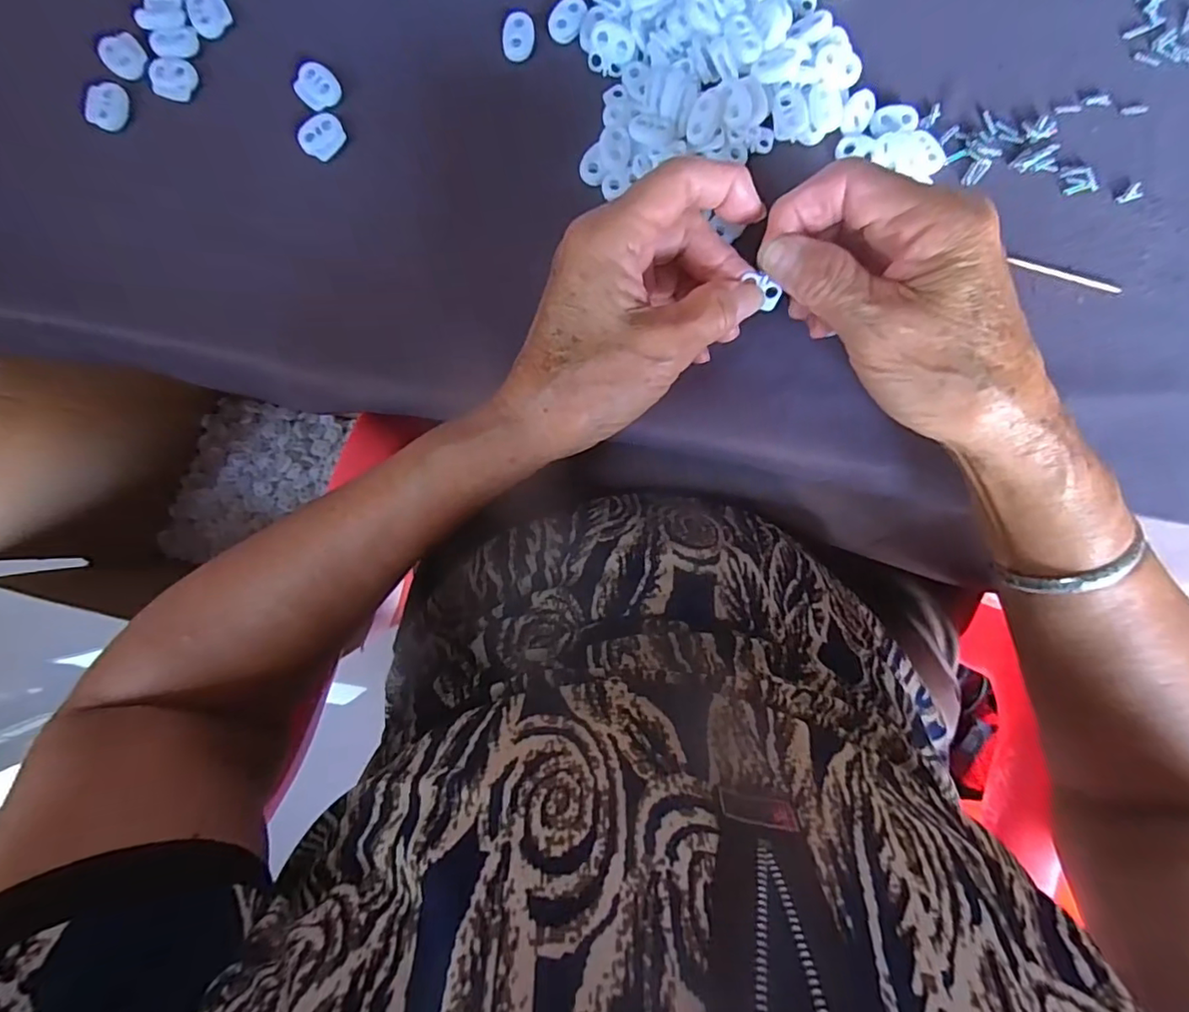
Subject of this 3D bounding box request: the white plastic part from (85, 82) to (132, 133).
[{"bbox_3d":[-0.245,-0.202,0.287,0.018,0.004,0.023,20,90,0],"label":"white plastic part"}]

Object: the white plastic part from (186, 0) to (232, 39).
[{"bbox_3d":[-0.196,-0.250,0.287,0.019,0.004,0.022,-27,90,0],"label":"white plastic part"}]

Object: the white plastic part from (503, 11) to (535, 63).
[{"bbox_3d":[-0.038,-0.236,0.285,0.015,0.004,0.021,1,90,0],"label":"white plastic part"}]

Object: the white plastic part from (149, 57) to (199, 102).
[{"bbox_3d":[-0.213,-0.216,0.287,0.022,0.004,0.021,0,90,0],"label":"white plastic part"}]

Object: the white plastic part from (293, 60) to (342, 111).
[{"bbox_3d":[-0.140,-0.212,0.287,0.020,0.004,0.023,-44,90,0],"label":"white plastic part"}]

